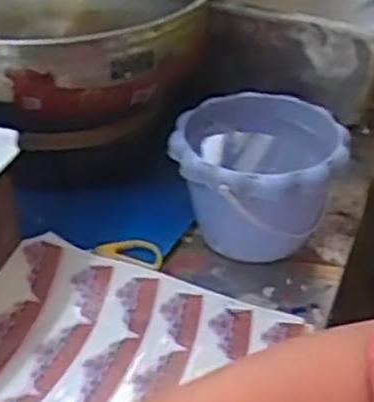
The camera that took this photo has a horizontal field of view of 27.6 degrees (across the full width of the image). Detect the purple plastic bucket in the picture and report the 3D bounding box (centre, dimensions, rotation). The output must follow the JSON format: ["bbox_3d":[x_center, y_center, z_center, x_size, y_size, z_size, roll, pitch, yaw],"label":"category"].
[{"bbox_3d":[0.060,-0.011,0.714,0.148,0.129,0.150,3,36,-2],"label":"purple plastic bucket"}]

